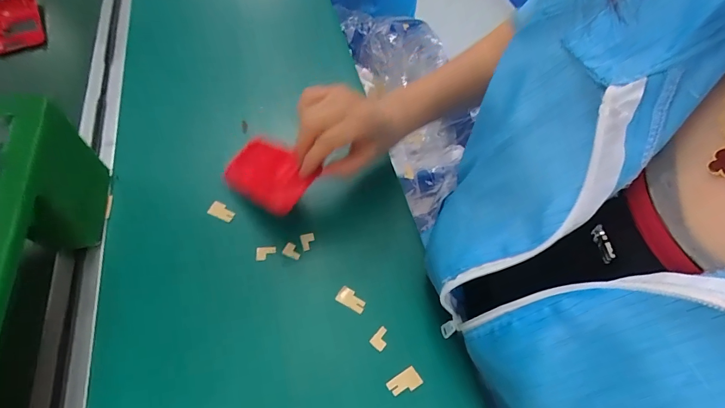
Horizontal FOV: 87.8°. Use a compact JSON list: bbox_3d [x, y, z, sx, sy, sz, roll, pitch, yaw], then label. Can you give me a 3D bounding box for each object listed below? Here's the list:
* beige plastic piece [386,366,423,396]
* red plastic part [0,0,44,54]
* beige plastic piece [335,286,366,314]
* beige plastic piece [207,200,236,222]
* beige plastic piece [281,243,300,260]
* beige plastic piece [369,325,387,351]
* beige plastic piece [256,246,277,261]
[{"bbox_3d":[0.035,0.148,0.313,0.027,0.004,0.016,-26,62,-18],"label":"beige plastic piece"},{"bbox_3d":[-0.511,-0.272,0.553,0.062,0.012,0.149,-23,61,-16],"label":"red plastic part"},{"bbox_3d":[-0.010,0.088,0.350,0.027,0.005,0.015,26,60,13],"label":"beige plastic piece"},{"bbox_3d":[-0.147,0.008,0.394,0.030,0.006,0.016,22,59,11],"label":"beige plastic piece"},{"bbox_3d":[-0.069,0.046,0.372,0.020,0.006,0.013,26,60,13],"label":"beige plastic piece"},{"bbox_3d":[0.017,0.119,0.332,0.014,0.005,0.018,39,64,20],"label":"beige plastic piece"},{"bbox_3d":[-0.094,0.048,0.368,0.019,0.007,0.012,-4,58,-6],"label":"beige plastic piece"}]

